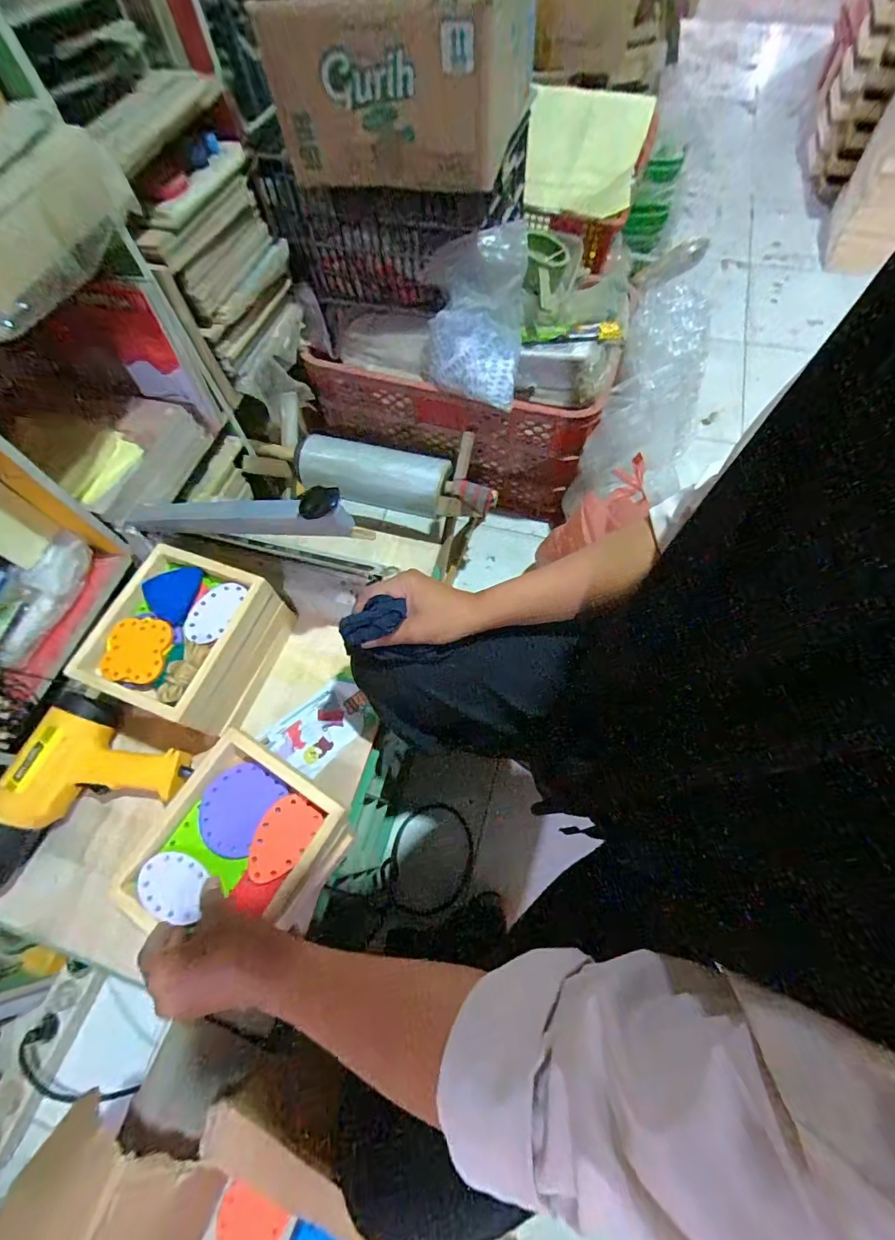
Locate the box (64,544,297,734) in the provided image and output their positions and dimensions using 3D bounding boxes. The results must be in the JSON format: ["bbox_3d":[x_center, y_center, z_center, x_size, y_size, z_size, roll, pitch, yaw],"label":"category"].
[{"bbox_3d":[-0.319,0.031,0.586,0.154,0.119,0.189,19,67,11],"label":"box"}]

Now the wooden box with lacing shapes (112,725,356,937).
[{"bbox_3d":[-0.209,0.231,0.470,0.171,0.051,0.182,24,68,13],"label":"wooden box with lacing shapes"}]

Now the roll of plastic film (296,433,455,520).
[{"bbox_3d":[-0.139,-0.266,0.888,0.282,0.091,0.107,13,66,9],"label":"roll of plastic film"}]

